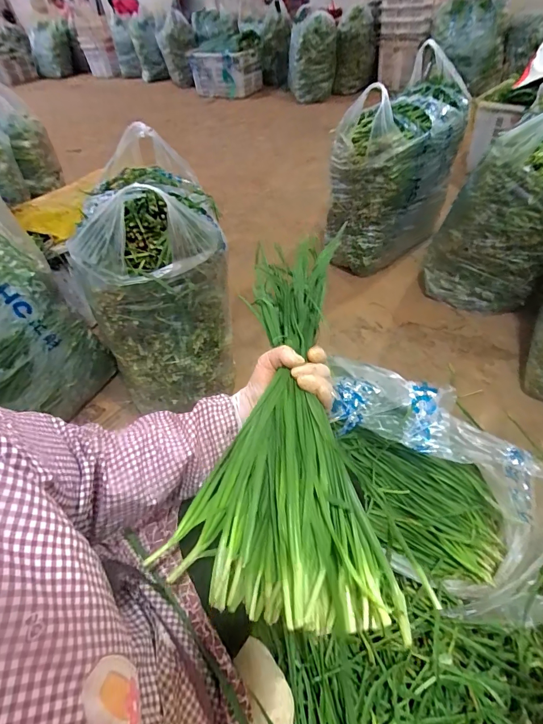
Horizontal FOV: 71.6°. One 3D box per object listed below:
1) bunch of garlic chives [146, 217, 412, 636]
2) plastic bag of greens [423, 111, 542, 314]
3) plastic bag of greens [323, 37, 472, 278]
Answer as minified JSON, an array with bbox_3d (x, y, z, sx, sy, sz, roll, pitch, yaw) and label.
[{"bbox_3d":[0.004,0.054,0.436,0.213,0.077,0.421,-3,63,4],"label":"bunch of garlic chives"},{"bbox_3d":[0.766,-0.463,1.212,0.398,0.607,0.285,31,58,31],"label":"plastic bag of greens"},{"bbox_3d":[0.486,-0.734,1.504,0.402,0.622,0.522,19,52,23],"label":"plastic bag of greens"}]

